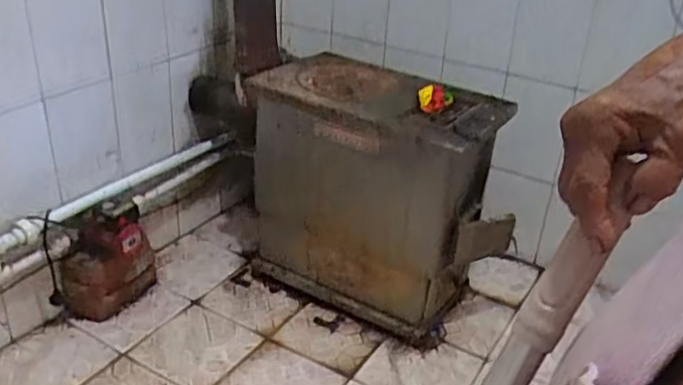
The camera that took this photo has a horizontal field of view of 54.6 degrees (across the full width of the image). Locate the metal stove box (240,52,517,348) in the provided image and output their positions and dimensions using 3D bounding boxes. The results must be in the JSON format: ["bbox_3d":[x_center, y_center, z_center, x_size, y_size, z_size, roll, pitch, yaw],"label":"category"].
[{"bbox_3d":[0.096,0.023,1.756,0.649,0.643,0.369,16,31,21],"label":"metal stove box"}]

